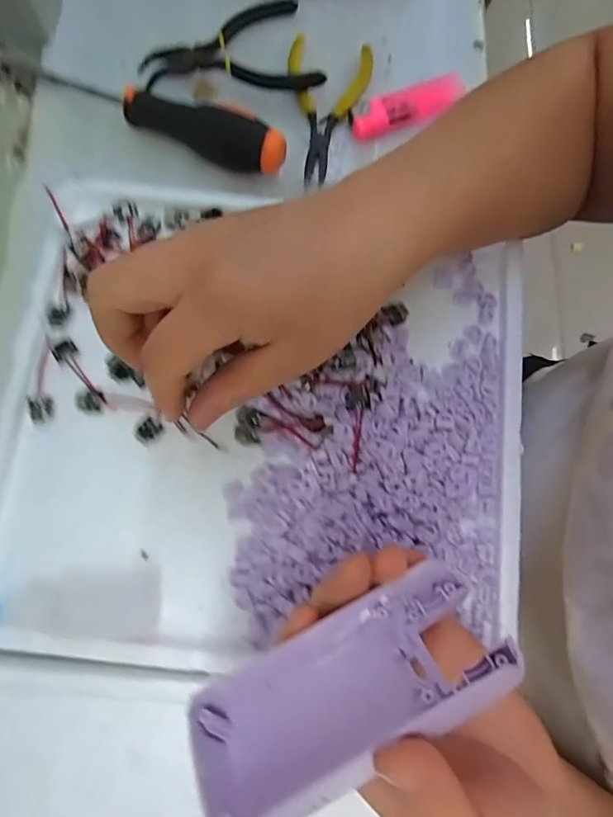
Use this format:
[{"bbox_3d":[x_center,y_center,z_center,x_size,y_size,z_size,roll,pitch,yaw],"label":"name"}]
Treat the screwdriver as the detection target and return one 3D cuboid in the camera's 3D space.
[{"bbox_3d":[-0.093,-0.187,0.287,0.171,0.024,0.025,25,77,5],"label":"screwdriver"}]

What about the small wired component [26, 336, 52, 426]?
[{"bbox_3d":[-0.144,-0.015,0.249,0.012,0.004,0.046,-8,77,-3],"label":"small wired component"}]

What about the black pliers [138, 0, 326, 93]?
[{"bbox_3d":[-0.050,-0.226,0.304,0.112,0.009,0.071,-20,78,-5],"label":"black pliers"}]

